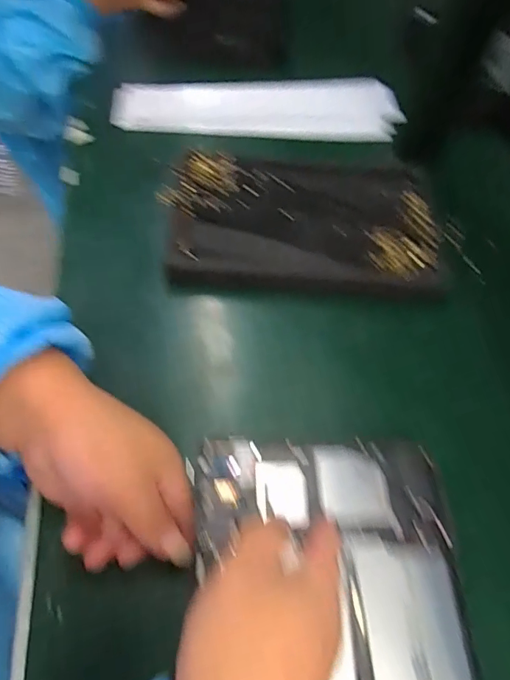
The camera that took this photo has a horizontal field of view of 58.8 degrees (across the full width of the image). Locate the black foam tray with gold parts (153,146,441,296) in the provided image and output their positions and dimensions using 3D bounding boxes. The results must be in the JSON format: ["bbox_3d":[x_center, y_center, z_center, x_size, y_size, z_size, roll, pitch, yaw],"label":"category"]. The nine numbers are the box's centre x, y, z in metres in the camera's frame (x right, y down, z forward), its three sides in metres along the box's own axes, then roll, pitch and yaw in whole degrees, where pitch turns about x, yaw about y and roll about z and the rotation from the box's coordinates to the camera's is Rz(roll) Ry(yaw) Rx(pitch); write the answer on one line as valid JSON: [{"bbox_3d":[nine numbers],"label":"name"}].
[{"bbox_3d":[0.046,-0.110,0.420,0.240,0.029,0.159,2,58,-3],"label":"black foam tray with gold parts"}]

